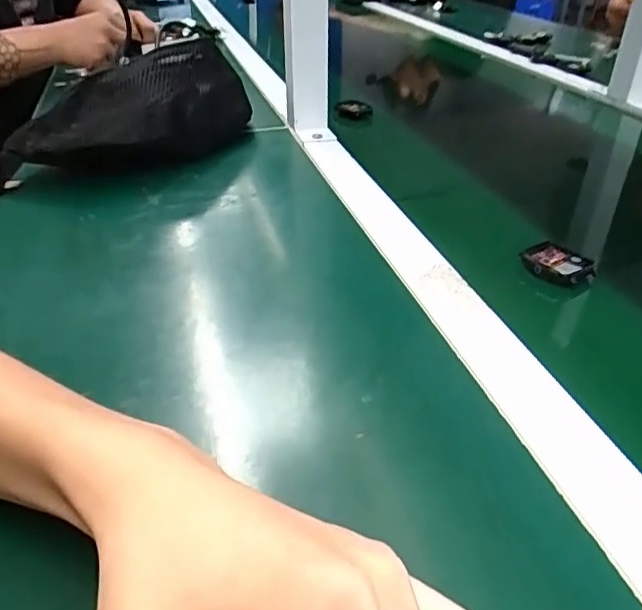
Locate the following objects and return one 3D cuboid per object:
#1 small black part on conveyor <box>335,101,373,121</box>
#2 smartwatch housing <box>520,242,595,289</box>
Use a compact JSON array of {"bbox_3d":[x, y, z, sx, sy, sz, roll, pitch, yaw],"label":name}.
[{"bbox_3d":[0.041,-0.241,0.716,0.052,0.022,0.013,1,32,-21],"label":"small black part on conveyor"},{"bbox_3d":[0.169,-0.028,0.415,0.039,0.012,0.044,-12,36,-16],"label":"smartwatch housing"}]

